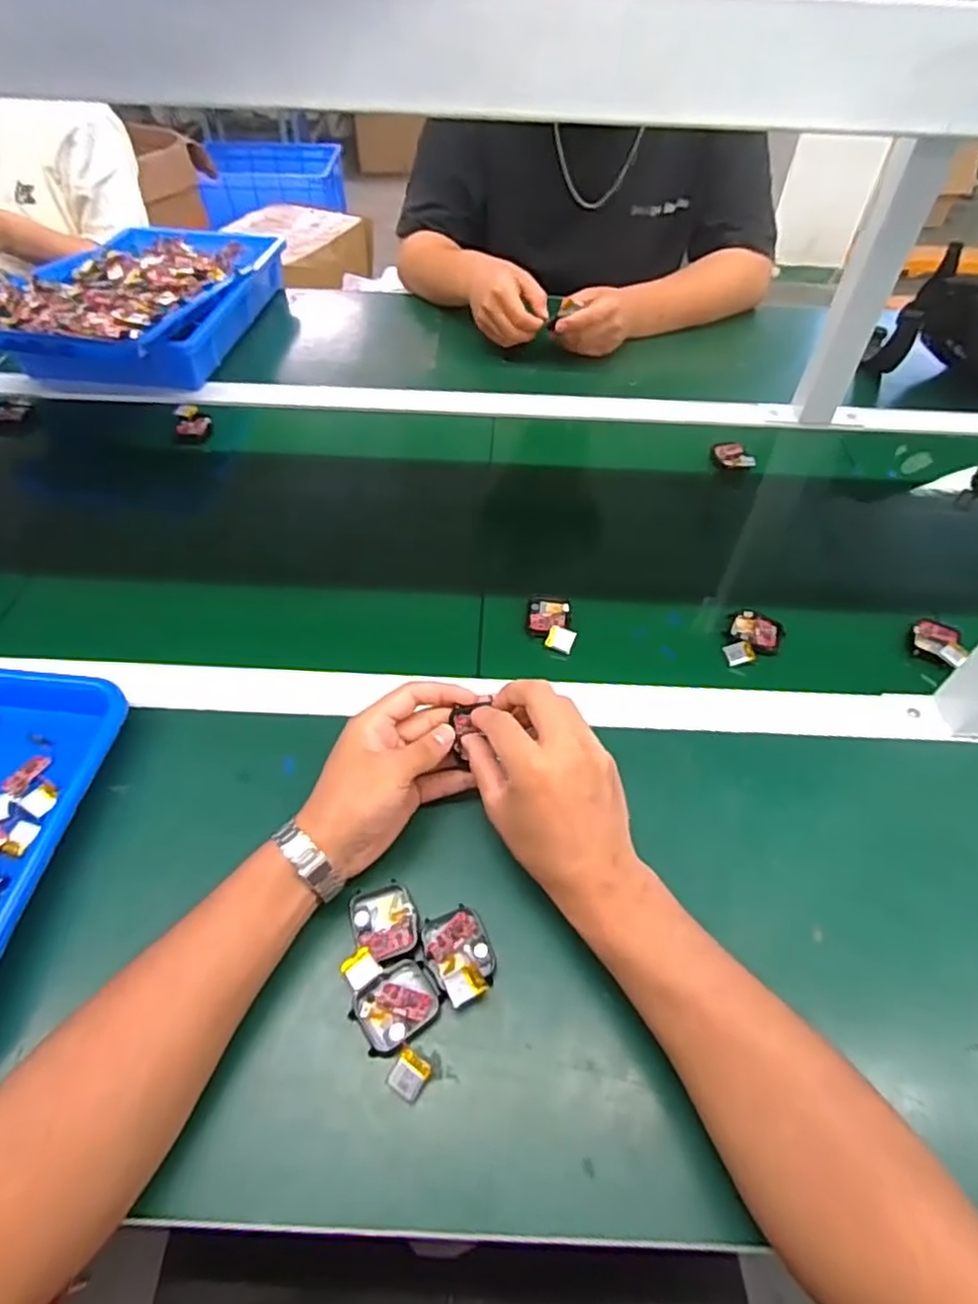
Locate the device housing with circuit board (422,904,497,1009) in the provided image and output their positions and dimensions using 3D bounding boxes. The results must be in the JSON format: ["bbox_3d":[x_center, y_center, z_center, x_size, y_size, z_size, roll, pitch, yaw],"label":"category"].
[{"bbox_3d":[-0.017,0.181,0.402,0.038,0.015,0.052,-27,56,-22],"label":"device housing with circuit board"}]

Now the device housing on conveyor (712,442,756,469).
[{"bbox_3d":[0.272,-0.219,0.744,0.038,0.011,0.044,-3,51,-5],"label":"device housing on conveyor"}]

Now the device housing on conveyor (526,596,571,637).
[{"bbox_3d":[0.052,-0.031,0.587,0.036,0.010,0.044,8,51,4],"label":"device housing on conveyor"}]

